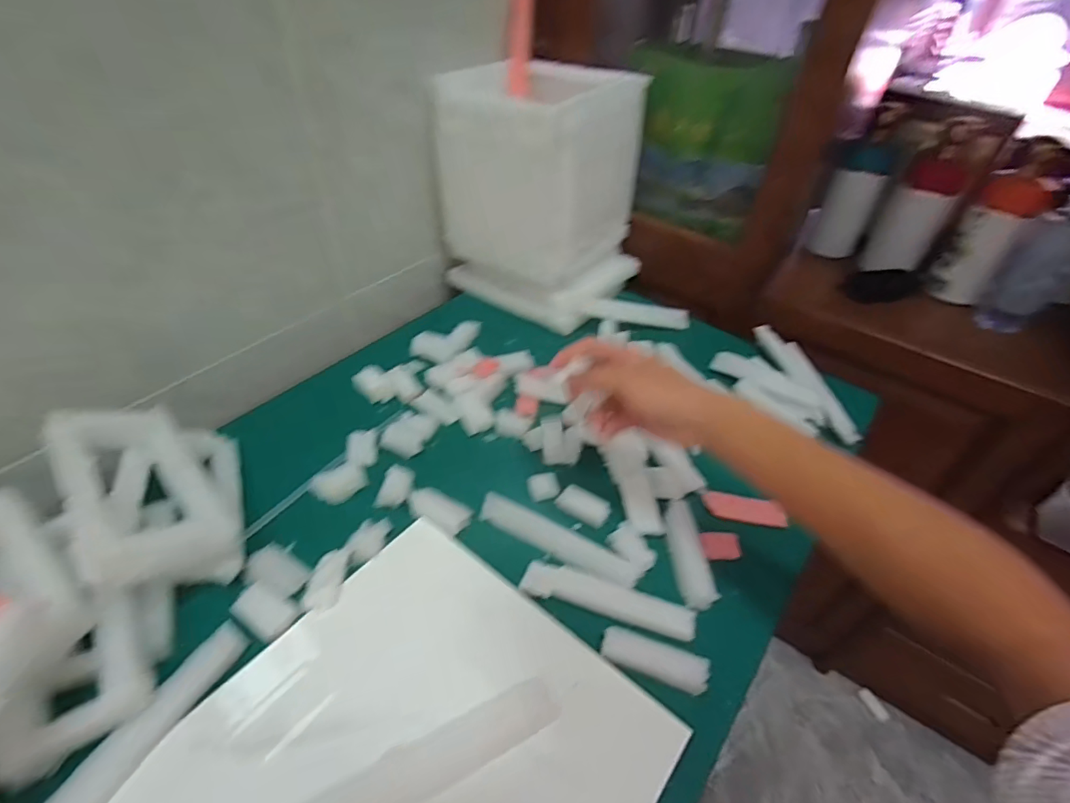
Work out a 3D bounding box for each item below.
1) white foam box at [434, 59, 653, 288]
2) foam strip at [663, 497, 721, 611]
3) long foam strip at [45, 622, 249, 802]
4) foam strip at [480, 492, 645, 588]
[{"bbox_3d":[0.009,-0.331,0.759,0.206,0.225,0.208,28,48,23],"label":"white foam box"},{"bbox_3d":[0.148,0.145,0.508,0.029,0.018,0.108,-1,44,-6],"label":"foam strip"},{"bbox_3d":[-0.282,0.245,0.348,0.026,0.019,0.207,20,46,15],"label":"long foam strip"},{"bbox_3d":[0.023,0.132,0.509,0.164,0.014,0.031,21,46,16],"label":"foam strip"}]

